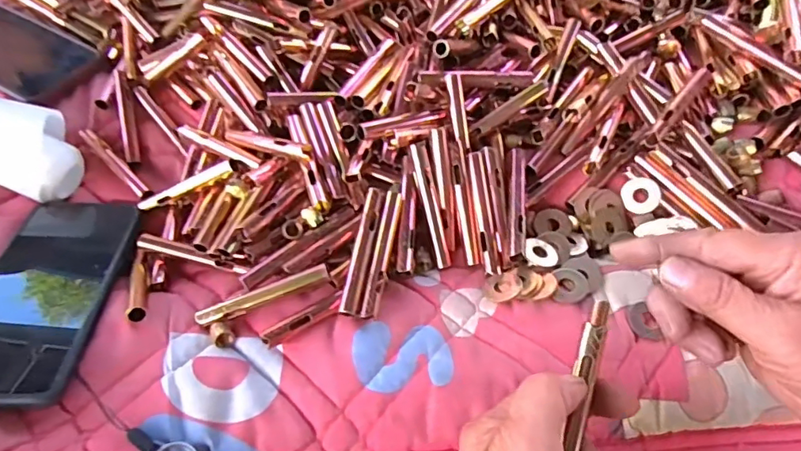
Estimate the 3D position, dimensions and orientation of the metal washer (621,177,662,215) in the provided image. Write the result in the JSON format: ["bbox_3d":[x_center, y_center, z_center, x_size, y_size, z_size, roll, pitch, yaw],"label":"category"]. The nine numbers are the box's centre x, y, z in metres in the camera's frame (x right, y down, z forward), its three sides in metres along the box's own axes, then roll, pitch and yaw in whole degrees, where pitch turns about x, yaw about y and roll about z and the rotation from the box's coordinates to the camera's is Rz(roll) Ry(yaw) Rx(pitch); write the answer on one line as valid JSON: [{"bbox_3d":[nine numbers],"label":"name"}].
[{"bbox_3d":[0.166,-0.020,0.361,0.024,0.004,0.025,1,93,20],"label":"metal washer"}]

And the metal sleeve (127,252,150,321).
[{"bbox_3d":[-0.167,0.039,0.336,0.011,0.010,0.066,-21,34,-11],"label":"metal sleeve"}]

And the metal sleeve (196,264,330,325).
[{"bbox_3d":[-0.087,0.044,0.321,0.075,0.008,0.008,-21,59,-11],"label":"metal sleeve"}]

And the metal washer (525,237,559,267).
[{"bbox_3d":[0.092,0.018,0.342,0.023,0.004,0.023,5,52,-6],"label":"metal washer"}]

